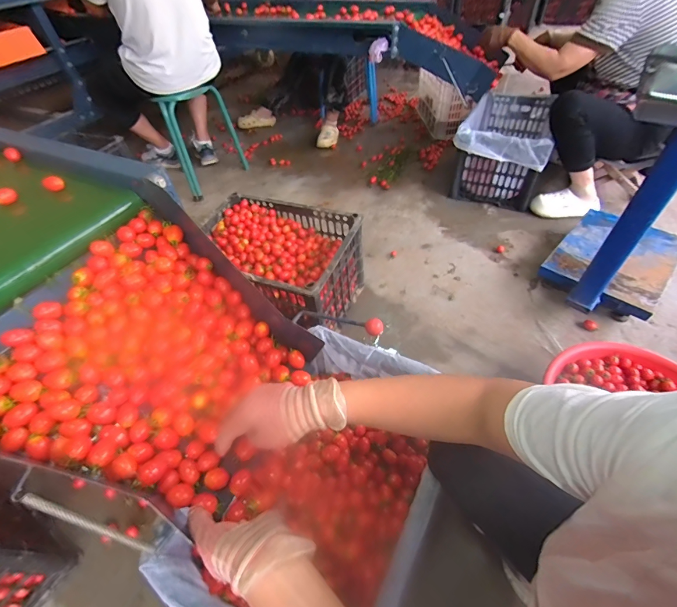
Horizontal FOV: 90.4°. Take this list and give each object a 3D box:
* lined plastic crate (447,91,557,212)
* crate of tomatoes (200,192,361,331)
[{"bbox_3d":[0.710,-0.685,1.477,0.333,0.275,0.483,15,53,18],"label":"lined plastic crate"},{"bbox_3d":[-0.194,-0.112,1.074,0.475,0.276,0.329,16,53,19],"label":"crate of tomatoes"}]

